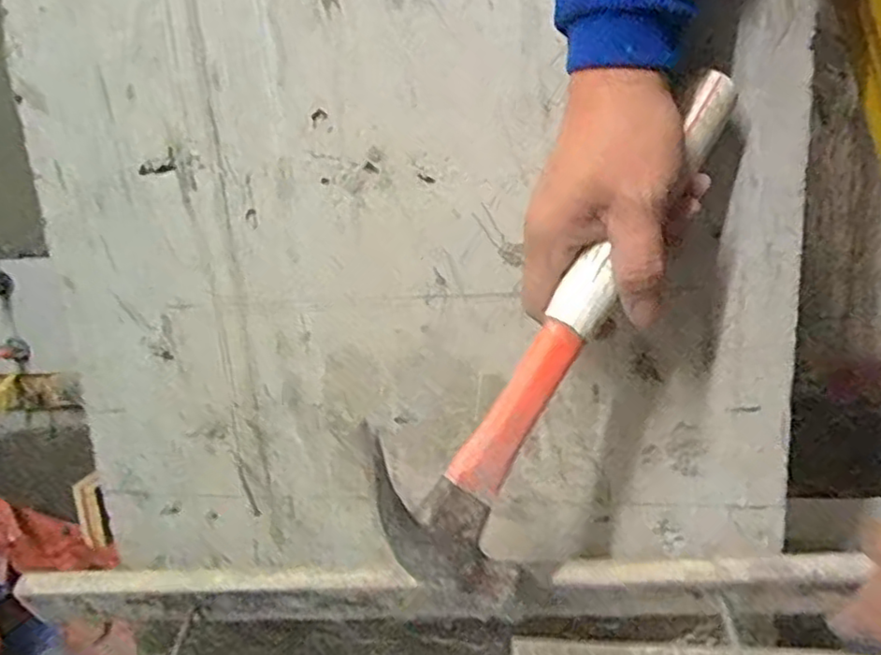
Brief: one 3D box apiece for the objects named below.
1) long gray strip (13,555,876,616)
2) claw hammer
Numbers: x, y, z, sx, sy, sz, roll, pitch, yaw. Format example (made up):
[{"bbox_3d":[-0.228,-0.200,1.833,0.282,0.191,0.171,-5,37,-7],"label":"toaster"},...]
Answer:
[{"bbox_3d":[-0.018,0.165,0.413,0.508,0.034,0.014,-4,17,7],"label":"long gray strip"},{"bbox_3d":[0.068,-0.005,0.328,0.102,0.291,0.033,36,-6,-33],"label":"claw hammer"}]

